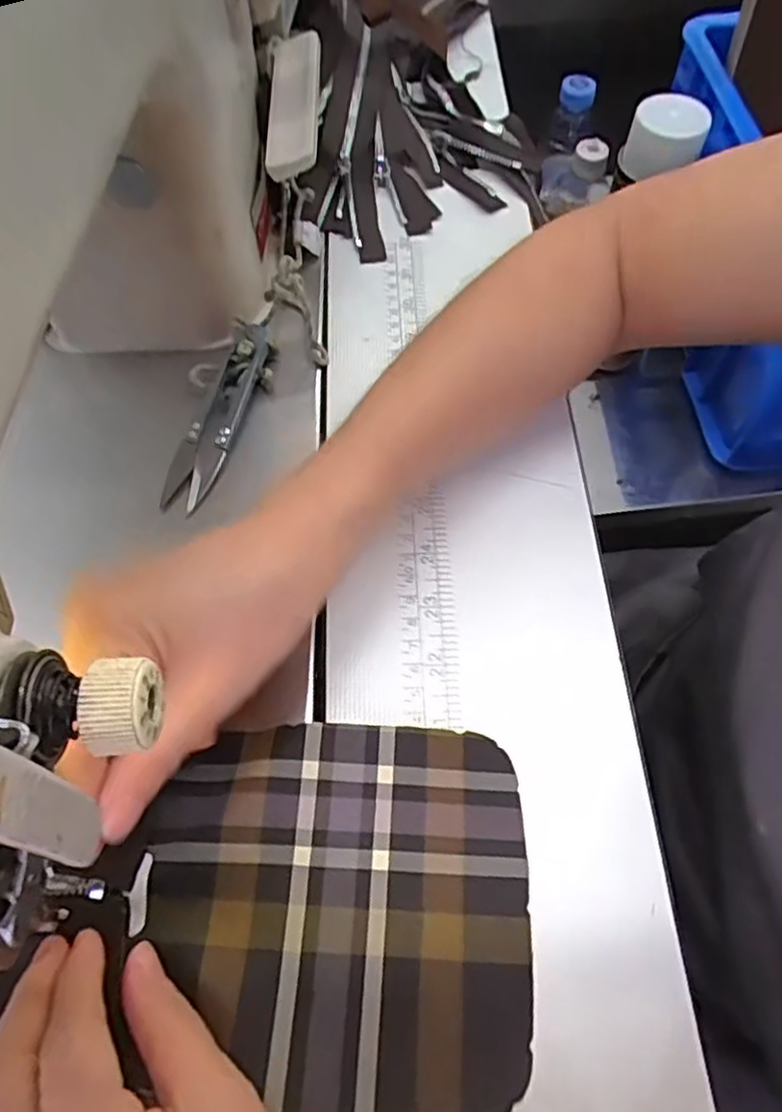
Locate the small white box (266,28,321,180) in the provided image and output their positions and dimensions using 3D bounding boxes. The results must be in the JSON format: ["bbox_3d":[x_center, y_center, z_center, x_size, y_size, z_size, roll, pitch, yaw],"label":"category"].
[{"bbox_3d":[-0.048,-0.227,0.343,0.026,0.013,0.120,-2,61,-1],"label":"small white box"}]

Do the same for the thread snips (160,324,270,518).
[{"bbox_3d":[-0.083,-0.068,0.327,0.024,0.023,0.098,16,62,9],"label":"thread snips"}]

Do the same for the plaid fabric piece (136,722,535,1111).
[{"bbox_3d":[-0.018,0.116,0.233,0.127,0.010,0.114,1,60,0],"label":"plaid fabric piece"}]

